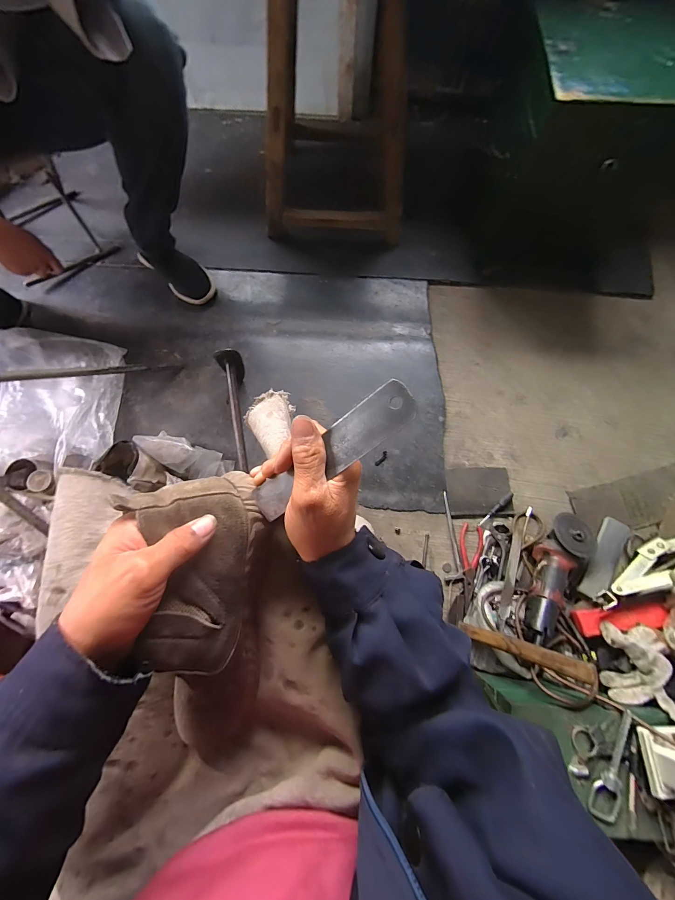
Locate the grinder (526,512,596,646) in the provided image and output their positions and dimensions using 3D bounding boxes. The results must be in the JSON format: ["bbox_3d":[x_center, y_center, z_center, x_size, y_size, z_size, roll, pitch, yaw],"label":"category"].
[{"bbox_3d":[0.443,0.262,0.693,0.109,0.079,0.272,40,63,7],"label":"grinder"}]

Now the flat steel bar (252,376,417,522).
[{"bbox_3d":[-0.008,0.005,0.265,0.155,0.005,0.033,-37,81,23],"label":"flat steel bar"}]

